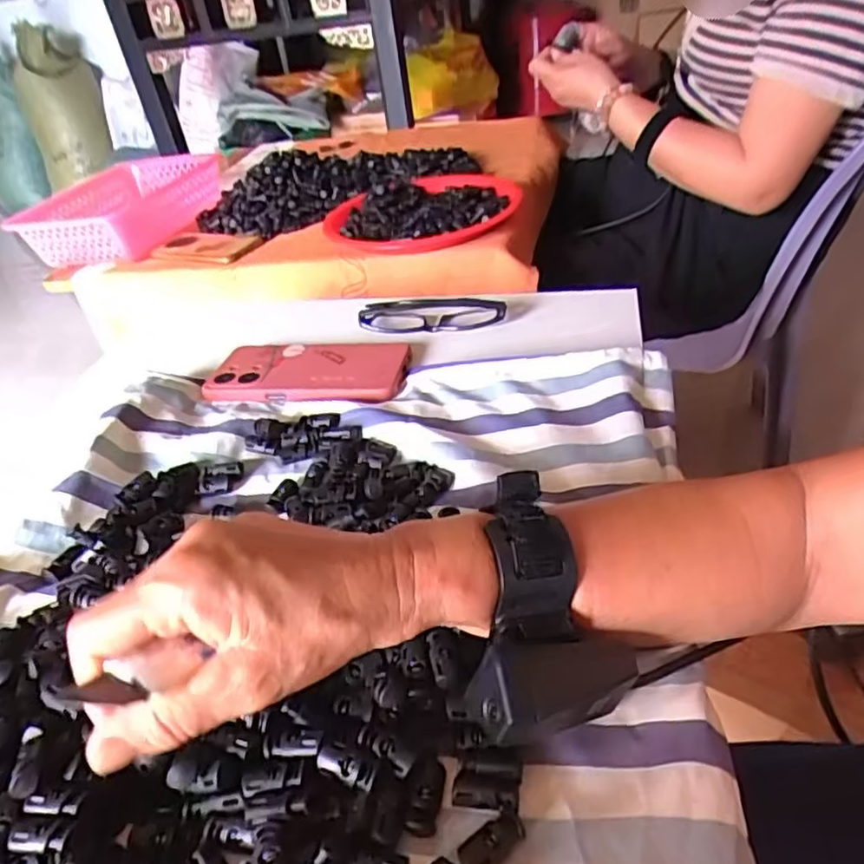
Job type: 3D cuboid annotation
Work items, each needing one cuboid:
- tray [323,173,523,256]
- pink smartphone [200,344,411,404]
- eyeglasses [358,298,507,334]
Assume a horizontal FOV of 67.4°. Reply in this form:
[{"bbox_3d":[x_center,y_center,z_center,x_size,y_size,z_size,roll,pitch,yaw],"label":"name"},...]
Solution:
[{"bbox_3d":[-0.015,-0.307,0.875,0.257,0.030,0.278,-6,37,3],"label":"tray"},{"bbox_3d":[-0.105,-0.054,0.549,0.170,0.012,0.086,-1,37,11],"label":"pink smartphone"},{"bbox_3d":[0.000,-0.108,0.597,0.134,0.032,0.037,1,38,13],"label":"eyeglasses"}]

